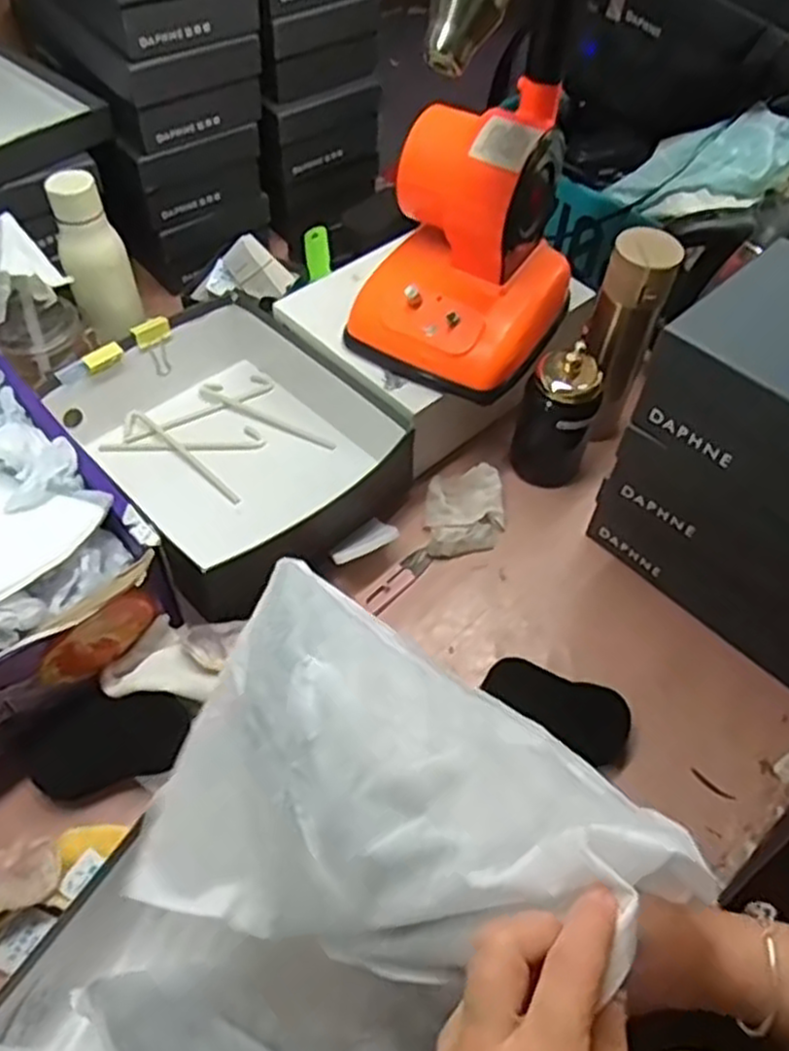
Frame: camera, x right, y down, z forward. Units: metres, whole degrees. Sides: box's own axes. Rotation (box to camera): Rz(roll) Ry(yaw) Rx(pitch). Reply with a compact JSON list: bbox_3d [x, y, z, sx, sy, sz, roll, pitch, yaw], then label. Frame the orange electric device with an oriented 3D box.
[{"bbox_3d":[0.073,-0.272,0.754,0.173,0.198,0.193,28,57,17],"label":"orange electric device"}]

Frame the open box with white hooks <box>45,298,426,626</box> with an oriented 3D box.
[{"bbox_3d":[-0.167,-0.092,0.821,0.320,0.095,0.287,38,61,23],"label":"open box with white hooks"}]

